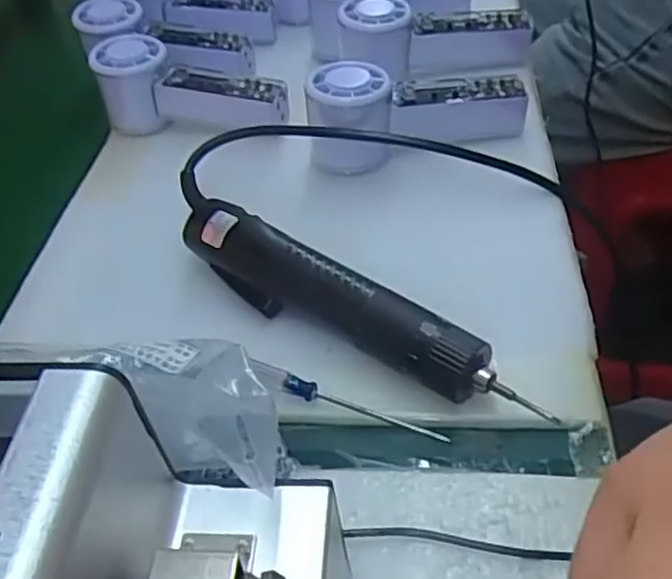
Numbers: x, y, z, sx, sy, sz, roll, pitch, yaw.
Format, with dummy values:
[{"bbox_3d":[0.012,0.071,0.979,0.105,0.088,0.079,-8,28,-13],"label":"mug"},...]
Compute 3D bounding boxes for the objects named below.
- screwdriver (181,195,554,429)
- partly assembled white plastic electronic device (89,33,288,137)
[{"bbox_3d":[-0.003,0.006,0.386,0.229,0.033,0.034,28,55,31],"label":"screwdriver"},{"bbox_3d":[-0.111,-0.155,0.557,0.150,0.062,0.060,2,45,10],"label":"partly assembled white plastic electronic device"}]

